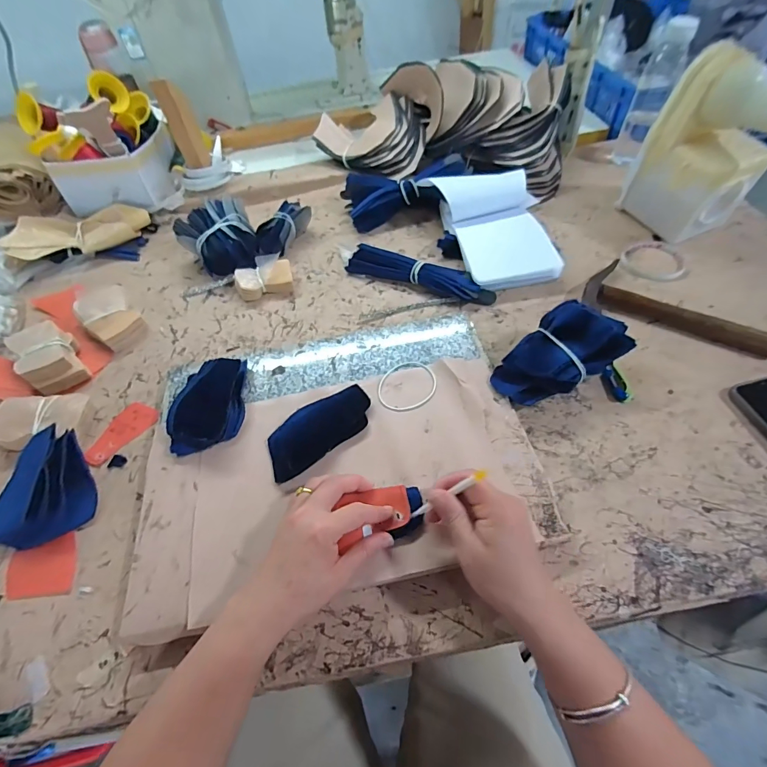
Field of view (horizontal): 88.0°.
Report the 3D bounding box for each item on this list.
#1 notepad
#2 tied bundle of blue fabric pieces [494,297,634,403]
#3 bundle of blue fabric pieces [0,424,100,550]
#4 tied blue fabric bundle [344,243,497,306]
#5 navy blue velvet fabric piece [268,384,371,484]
[{"bbox_3d":[0.180,-0.239,0.607,0.166,0.068,0.210,-13,54,-4],"label":"notepad"},{"bbox_3d":[0.199,-0.030,0.457,0.155,0.068,0.082,-27,57,-14],"label":"tied bundle of blue fabric pieces"},{"bbox_3d":[-0.359,0.109,0.424,0.102,0.043,0.120,0,55,5],"label":"bundle of blue fabric pieces"},{"bbox_3d":[0.044,-0.163,0.588,0.246,0.031,0.046,21,59,19],"label":"tied blue fabric bundle"},{"bbox_3d":[-0.070,0.049,0.434,0.128,0.016,0.061,-38,59,-20],"label":"navy blue velvet fabric piece"}]

